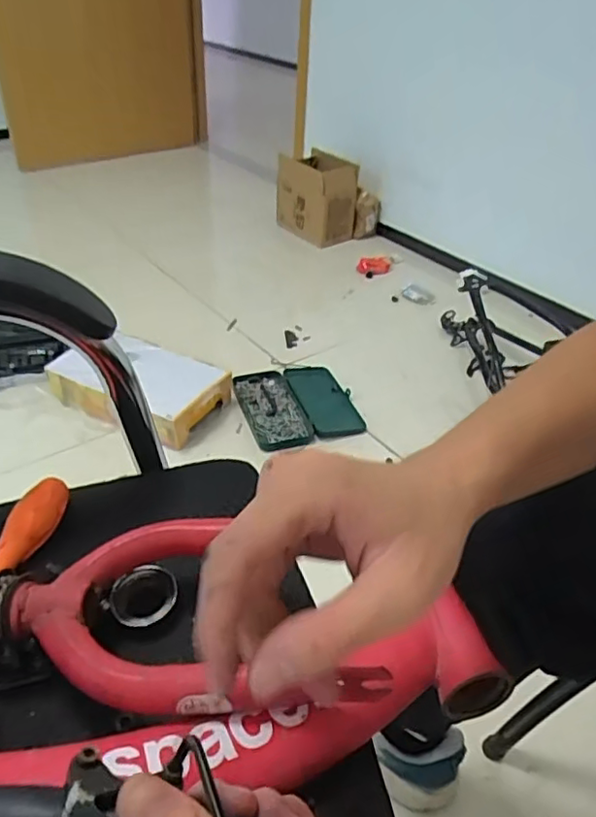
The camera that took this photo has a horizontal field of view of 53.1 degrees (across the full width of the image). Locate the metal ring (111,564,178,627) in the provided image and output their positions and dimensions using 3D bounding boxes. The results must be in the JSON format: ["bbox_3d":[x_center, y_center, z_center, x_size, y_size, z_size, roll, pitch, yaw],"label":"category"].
[{"bbox_3d":[-0.103,0.127,0.403,0.043,0.008,0.045,2,38,-2],"label":"metal ring"}]

